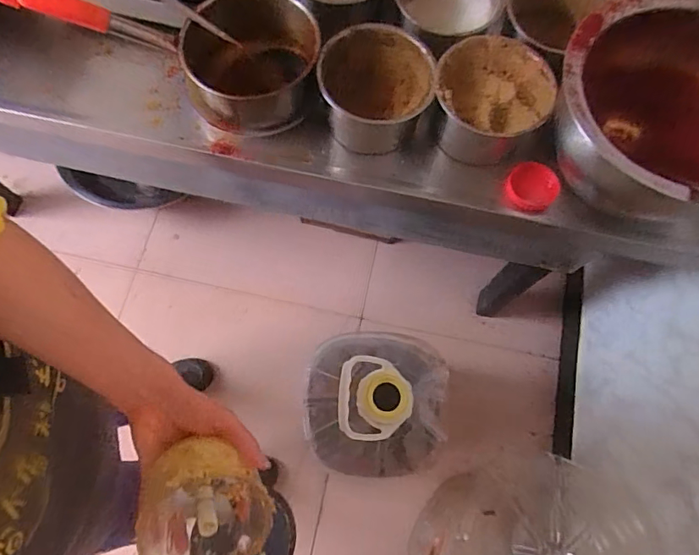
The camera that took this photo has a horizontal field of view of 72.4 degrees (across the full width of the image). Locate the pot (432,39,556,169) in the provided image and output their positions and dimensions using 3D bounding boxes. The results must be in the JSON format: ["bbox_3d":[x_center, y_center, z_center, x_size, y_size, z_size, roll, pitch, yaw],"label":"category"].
[{"bbox_3d":[0.185,-0.234,0.647,0.148,0.094,0.138,0,72,-1],"label":"pot"}]

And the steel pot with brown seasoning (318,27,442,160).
[{"bbox_3d":[0.034,-0.252,0.652,0.149,0.093,0.137,0,72,-1],"label":"steel pot with brown seasoning"}]

